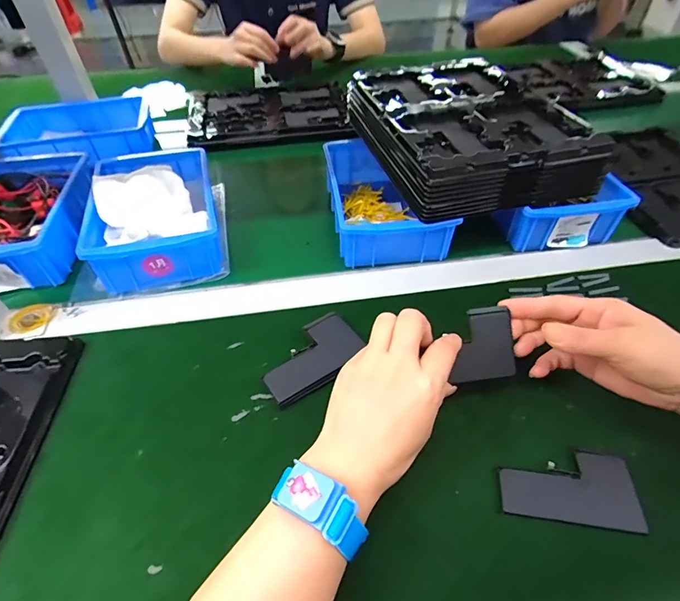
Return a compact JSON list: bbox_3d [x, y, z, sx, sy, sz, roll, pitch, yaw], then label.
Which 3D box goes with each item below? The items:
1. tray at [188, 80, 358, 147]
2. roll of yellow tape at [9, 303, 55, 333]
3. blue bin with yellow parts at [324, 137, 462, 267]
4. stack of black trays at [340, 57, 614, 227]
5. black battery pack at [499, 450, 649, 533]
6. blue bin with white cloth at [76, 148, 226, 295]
[{"bbox_3d":[-0.130,-0.347,0.748,0.282,0.026,0.233,-11,48,-9],"label":"tray"},{"bbox_3d":[-0.317,0.016,0.416,0.039,0.005,0.039,1,46,-1],"label":"roll of yellow tape"},{"bbox_3d":[0.053,-0.128,0.508,0.121,0.058,0.191,-4,47,-6],"label":"blue bin with yellow parts"},{"bbox_3d":[0.149,-0.218,0.510,0.212,0.063,0.282,-11,48,-9],"label":"stack of black trays"},{"bbox_3d":[0.168,0.134,0.299,0.095,0.005,0.054,7,46,5],"label":"black battery pack"},{"bbox_3d":[-0.217,-0.113,0.478,0.133,0.072,0.201,-12,48,-13],"label":"blue bin with white cloth"}]

